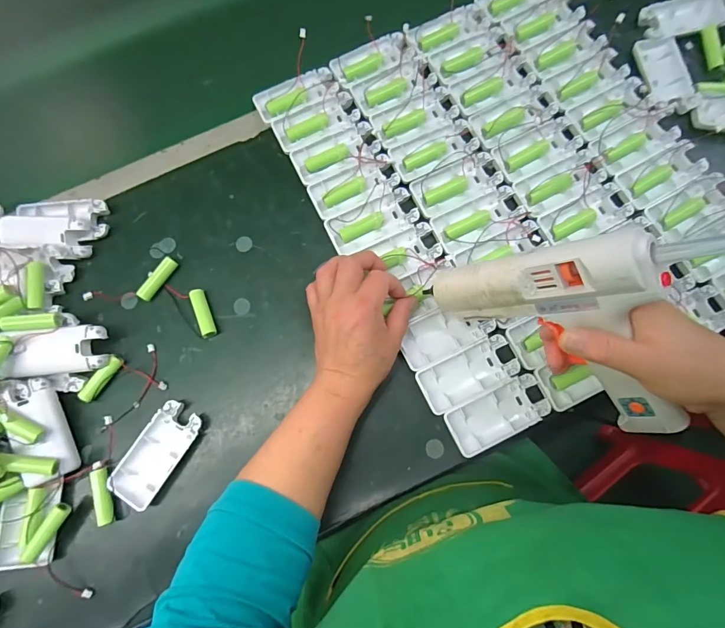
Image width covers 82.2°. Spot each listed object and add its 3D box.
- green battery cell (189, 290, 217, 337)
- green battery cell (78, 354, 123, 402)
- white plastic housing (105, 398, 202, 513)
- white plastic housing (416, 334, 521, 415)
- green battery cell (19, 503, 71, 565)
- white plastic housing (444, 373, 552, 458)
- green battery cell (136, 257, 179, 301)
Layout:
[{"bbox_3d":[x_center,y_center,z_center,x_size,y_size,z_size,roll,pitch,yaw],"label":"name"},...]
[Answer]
[{"bbox_3d":[-0.162,-0.001,0.423,0.014,0.011,0.051,-22,79,-4],"label":"green battery cell"},{"bbox_3d":[-0.256,0.064,0.406,0.014,0.014,0.051,35,81,8],"label":"green battery cell"},{"bbox_3d":[-0.192,0.131,0.391,0.045,0.013,0.094,33,81,7],"label":"white plastic housing"},{"bbox_3d":[0.103,0.058,0.404,0.095,0.010,0.045,-25,79,-4],"label":"white plastic housing"},{"bbox_3d":[-0.279,0.193,0.370,0.015,0.016,0.053,30,80,7],"label":"green battery cell"},{"bbox_3d":[0.129,0.095,0.395,0.095,0.011,0.044,-25,79,-4],"label":"white plastic housing"},{"bbox_3d":[-0.212,-0.036,0.431,0.014,0.014,0.050,33,81,7],"label":"green battery cell"}]

